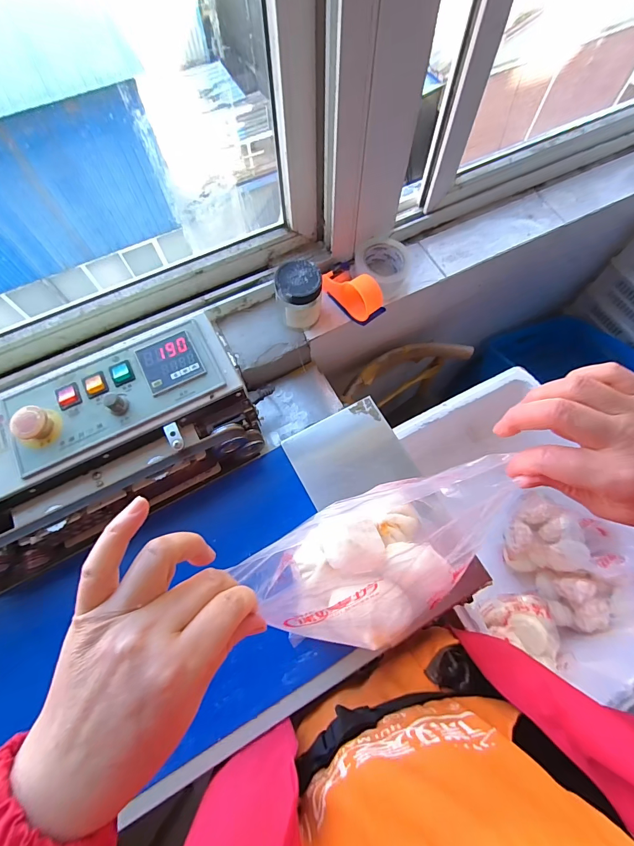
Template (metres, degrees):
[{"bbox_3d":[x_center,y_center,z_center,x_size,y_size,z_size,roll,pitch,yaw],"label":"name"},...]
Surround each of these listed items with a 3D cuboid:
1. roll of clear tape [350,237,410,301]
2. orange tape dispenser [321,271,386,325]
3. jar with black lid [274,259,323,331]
[{"bbox_3d":[0.134,-0.320,0.752,0.113,0.063,0.106,0,68,1],"label":"roll of clear tape"},{"bbox_3d":[0.071,-0.257,0.708,0.058,0.083,0.127,-40,73,-14],"label":"orange tape dispenser"},{"bbox_3d":[-0.032,-0.233,0.691,0.082,0.107,0.076,-4,68,-1],"label":"jar with black lid"}]

